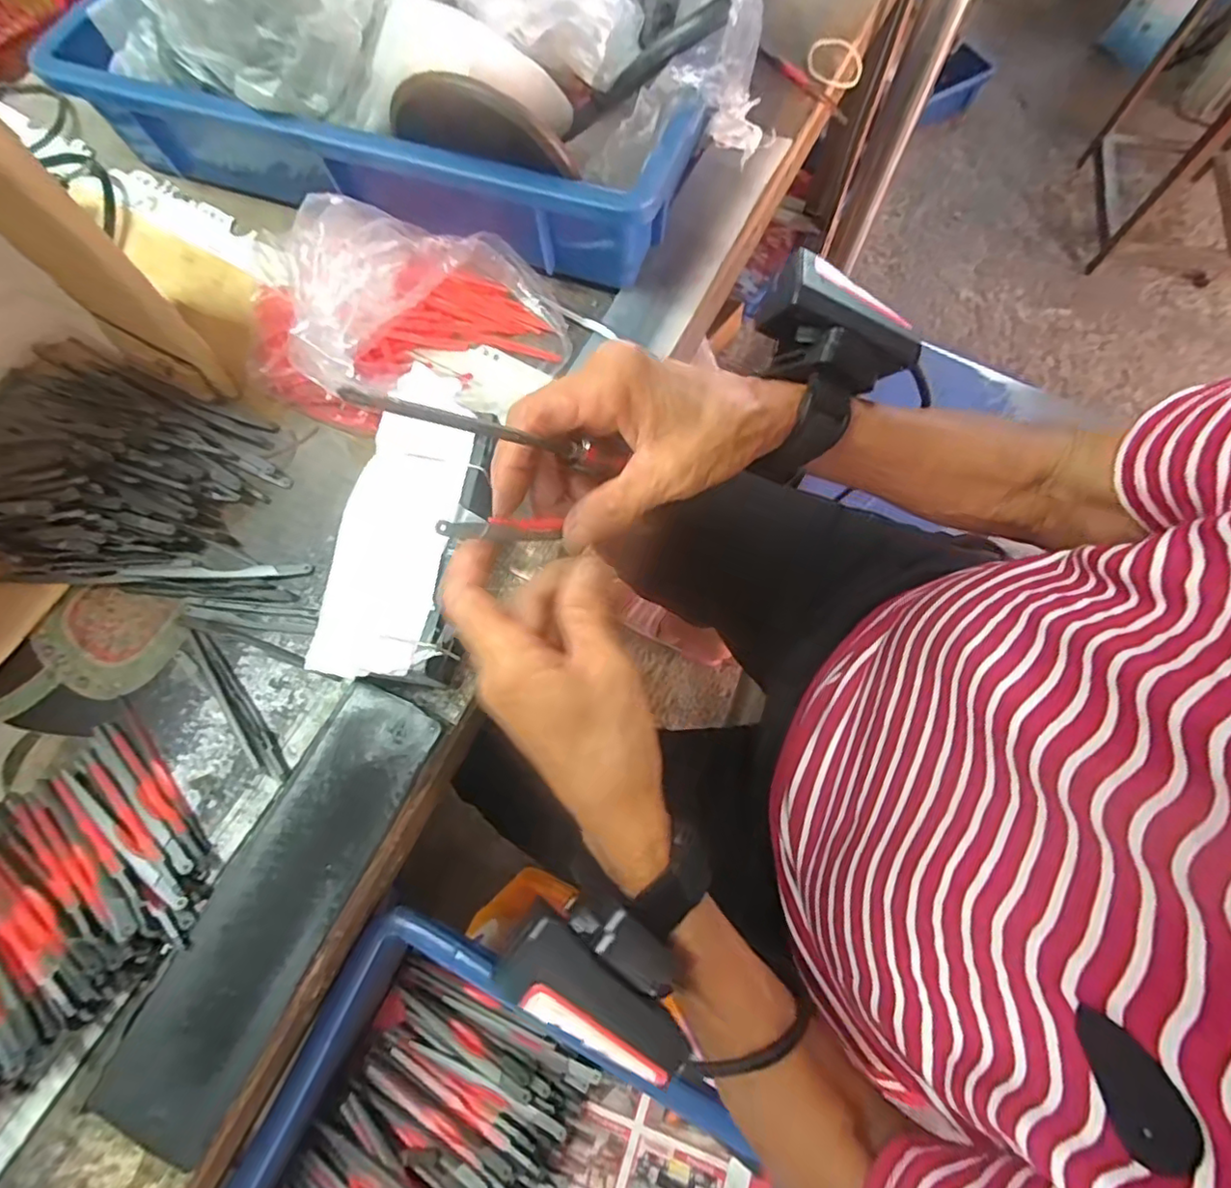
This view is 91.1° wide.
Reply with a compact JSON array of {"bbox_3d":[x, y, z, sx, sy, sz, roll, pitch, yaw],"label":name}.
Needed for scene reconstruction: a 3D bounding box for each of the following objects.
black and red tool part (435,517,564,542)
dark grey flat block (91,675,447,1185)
[{"bbox_3d":[-0.048,-0.027,0.254,0.052,0.007,0.007,-1,70,-29],"label":"black and red tool part"},{"bbox_3d":[-0.164,0.148,0.294,0.062,0.008,0.212,25,74,9],"label":"dark grey flat block"}]

